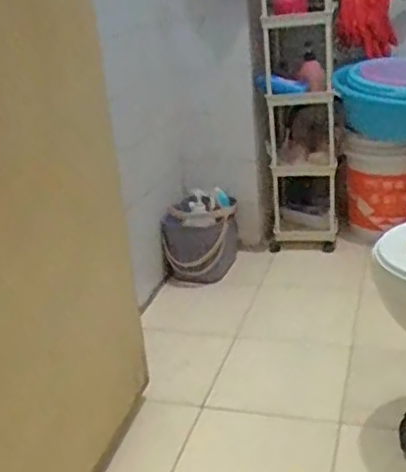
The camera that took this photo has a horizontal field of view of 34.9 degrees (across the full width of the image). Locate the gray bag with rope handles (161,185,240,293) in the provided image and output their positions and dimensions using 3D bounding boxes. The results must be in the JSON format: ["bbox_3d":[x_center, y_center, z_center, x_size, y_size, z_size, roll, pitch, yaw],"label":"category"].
[{"bbox_3d":[-0.008,0.000,1.980,0.233,0.228,0.198,-6,24,0],"label":"gray bag with rope handles"}]

